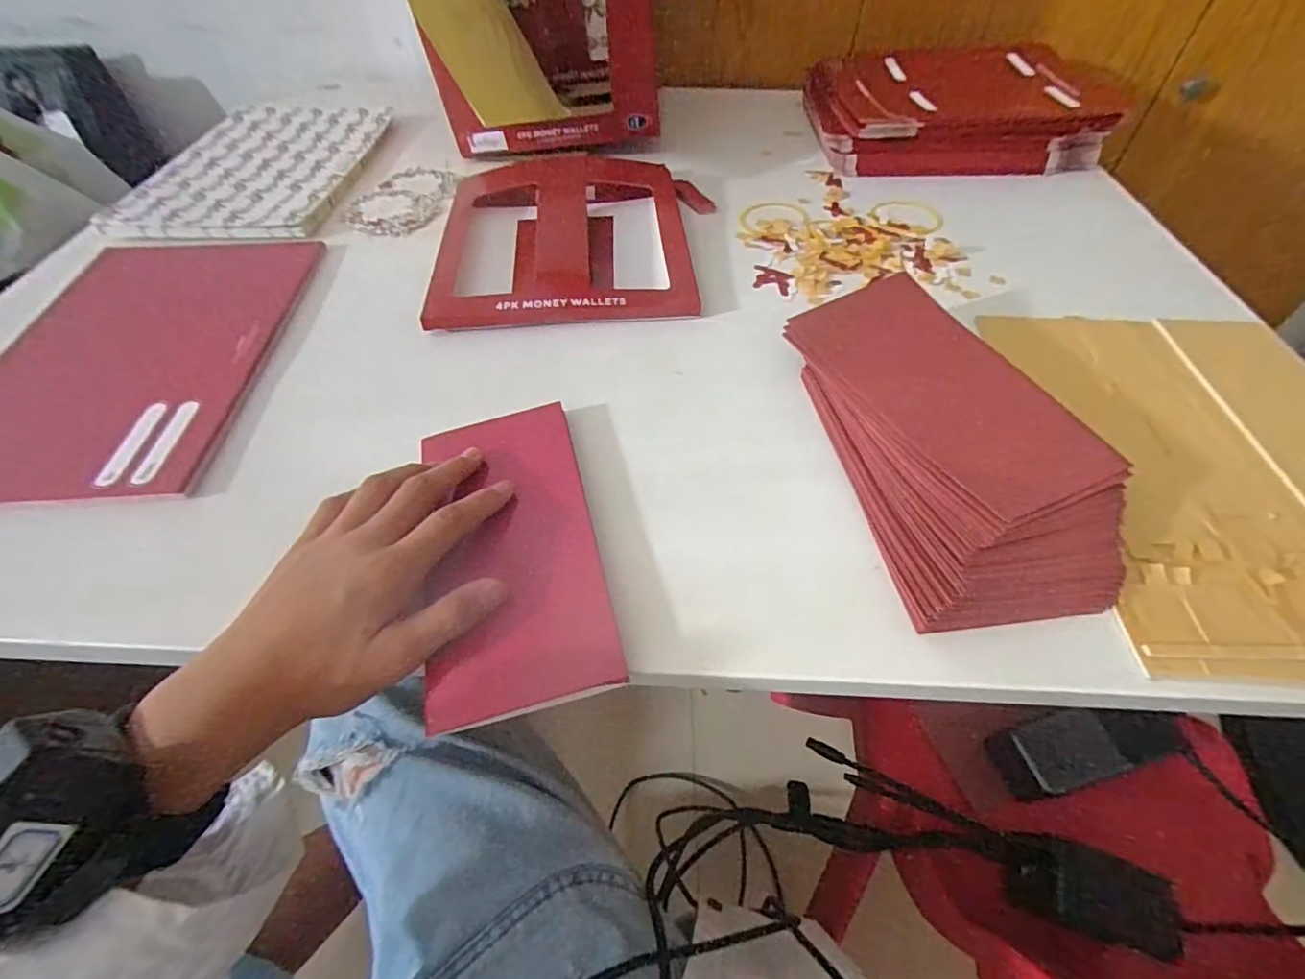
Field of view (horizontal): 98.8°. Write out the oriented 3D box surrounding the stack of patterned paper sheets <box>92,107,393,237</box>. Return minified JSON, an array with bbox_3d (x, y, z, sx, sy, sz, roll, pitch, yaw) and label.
[{"bbox_3d":[-0.370,-0.313,0.532,0.171,0.015,0.257,0,51,1],"label":"stack of patterned paper sheets"}]

